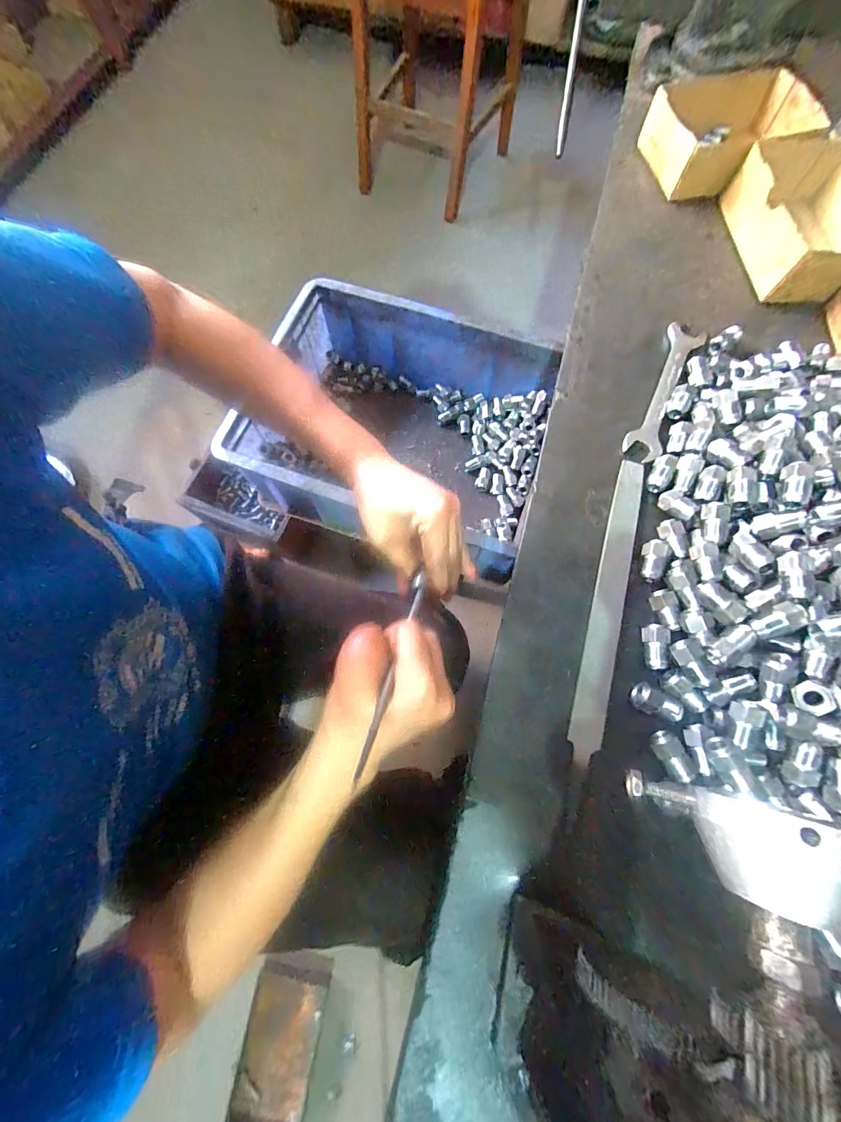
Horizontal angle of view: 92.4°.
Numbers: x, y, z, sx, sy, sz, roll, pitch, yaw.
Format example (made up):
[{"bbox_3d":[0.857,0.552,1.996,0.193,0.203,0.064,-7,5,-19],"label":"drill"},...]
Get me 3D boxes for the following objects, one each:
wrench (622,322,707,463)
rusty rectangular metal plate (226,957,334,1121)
[{"bbox_3d":[0.238,-0.168,0.393,0.035,0.007,0.169,27,75,7],"label":"wrench"},{"bbox_3d":[-0.240,0.826,0.681,0.122,0.021,0.256,11,73,2],"label":"rusty rectangular metal plate"}]

